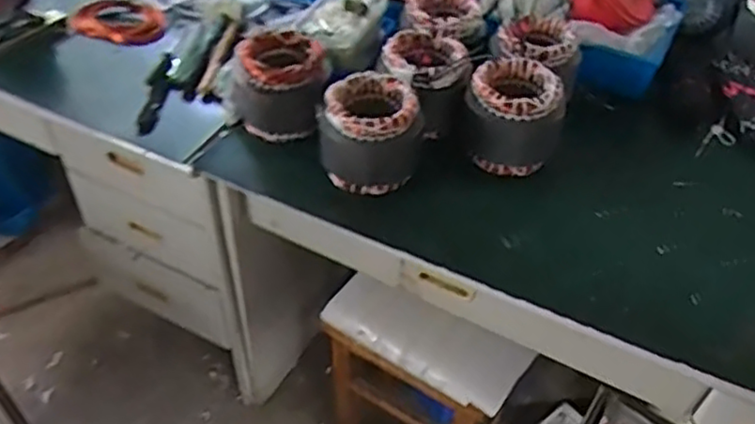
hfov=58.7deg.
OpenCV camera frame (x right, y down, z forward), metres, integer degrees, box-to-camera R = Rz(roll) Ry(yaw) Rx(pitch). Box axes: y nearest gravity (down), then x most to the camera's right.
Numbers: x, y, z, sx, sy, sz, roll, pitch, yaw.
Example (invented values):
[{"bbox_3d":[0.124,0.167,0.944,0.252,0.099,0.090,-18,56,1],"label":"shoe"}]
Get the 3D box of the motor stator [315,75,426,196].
[{"bbox_3d":[-0.009,-0.118,1.003,0.141,0.137,0.141,6,44,4],"label":"motor stator"}]

